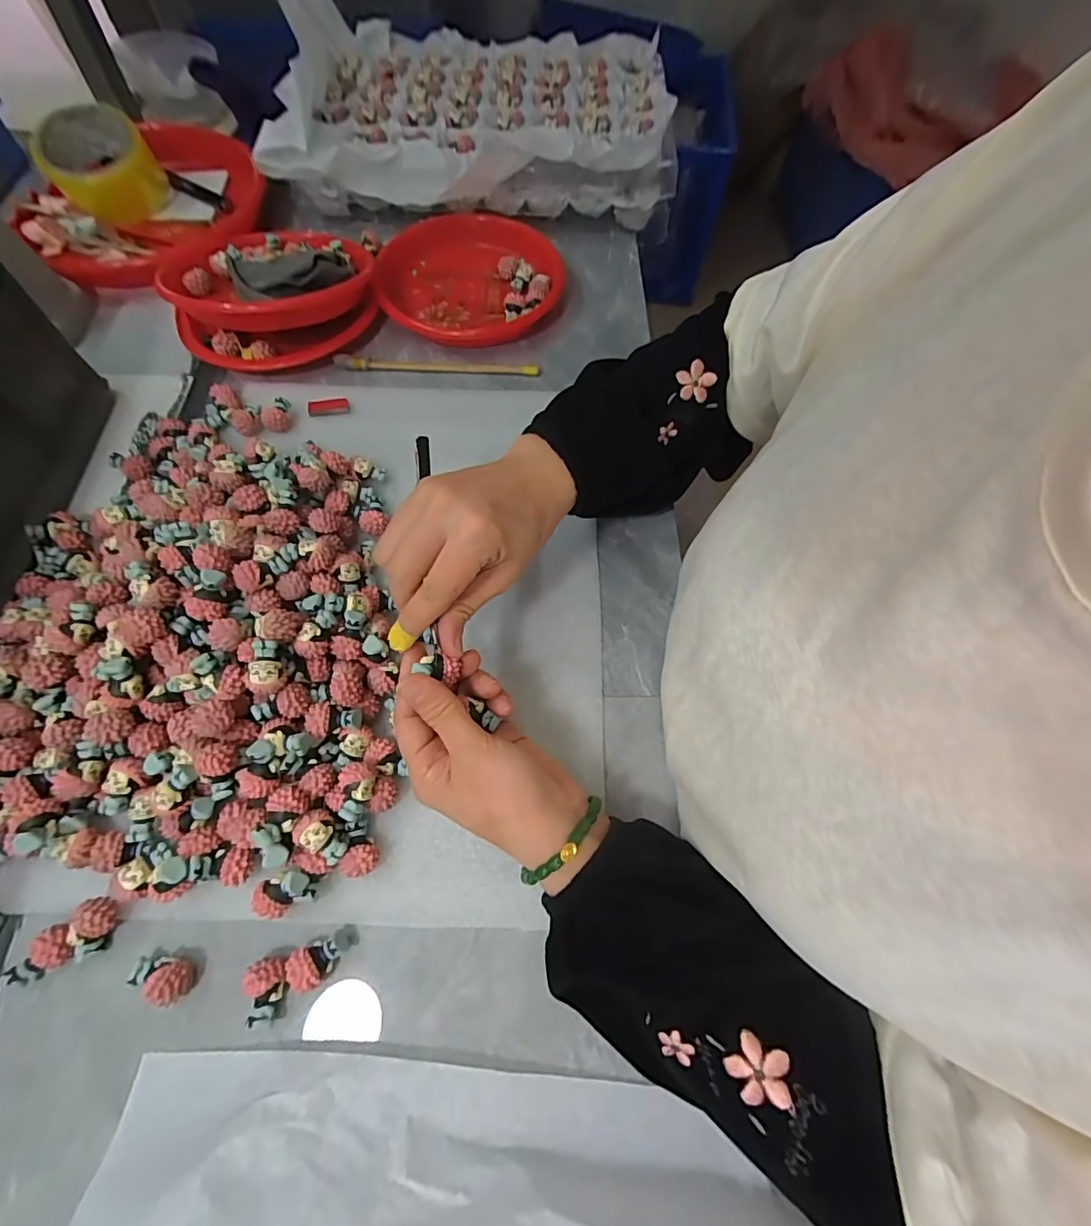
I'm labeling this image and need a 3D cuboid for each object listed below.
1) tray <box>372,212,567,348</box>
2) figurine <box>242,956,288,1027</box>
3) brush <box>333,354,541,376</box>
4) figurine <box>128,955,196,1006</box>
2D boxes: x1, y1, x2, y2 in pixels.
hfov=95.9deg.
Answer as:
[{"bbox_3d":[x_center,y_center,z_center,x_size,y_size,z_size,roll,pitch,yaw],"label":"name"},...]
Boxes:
[{"bbox_3d":[-0.074,-0.326,0.482,0.178,0.036,0.174,-28,69,-14],"label":"tray"},{"bbox_3d":[-0.142,0.192,0.250,0.018,0.018,0.028,5,65,0],"label":"figurine"},{"bbox_3d":[-0.097,-0.224,0.442,0.181,0.012,0.013,2,65,-1],"label":"brush"},{"bbox_3d":[-0.197,0.188,0.252,0.029,0.019,0.019,4,65,0],"label":"figurine"}]

